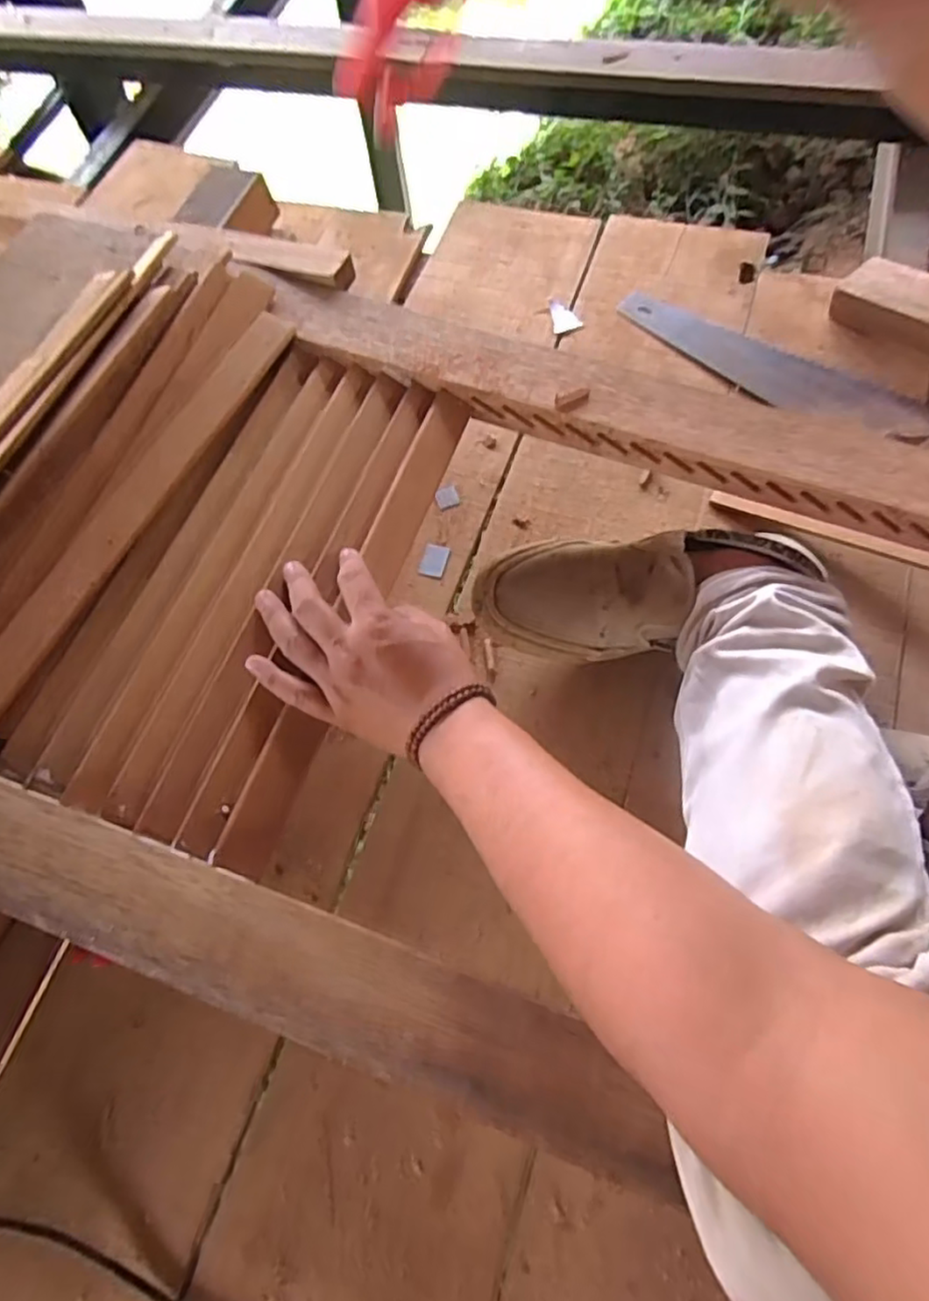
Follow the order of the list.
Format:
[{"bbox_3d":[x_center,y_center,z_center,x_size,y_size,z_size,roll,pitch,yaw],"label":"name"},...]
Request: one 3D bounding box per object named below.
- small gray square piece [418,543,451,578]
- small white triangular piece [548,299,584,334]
[{"bbox_3d":[-0.029,-0.088,0.639,0.024,0.004,0.034,11,68,10],"label":"small gray square piece"},{"bbox_3d":[0.115,-0.383,0.750,0.032,0.004,0.046,-7,72,2],"label":"small white triangular piece"}]

